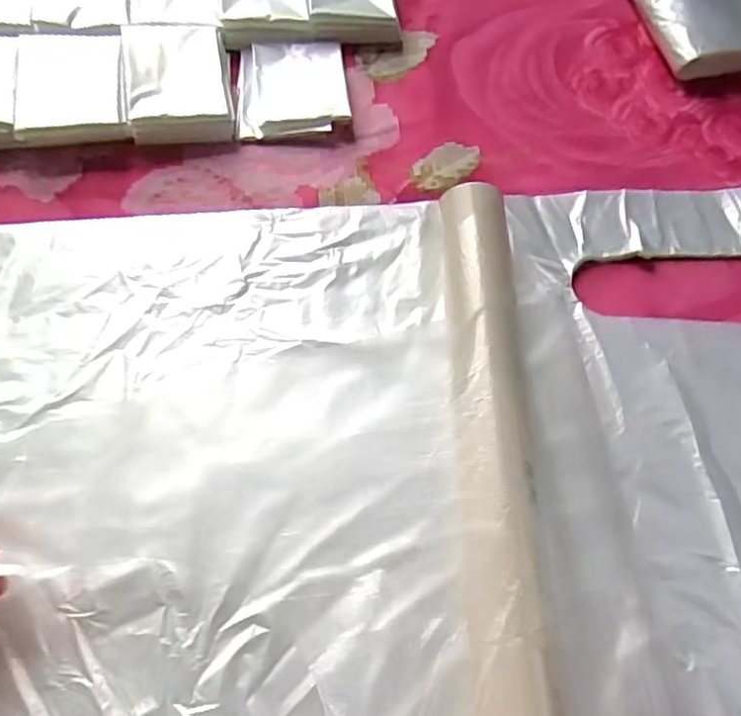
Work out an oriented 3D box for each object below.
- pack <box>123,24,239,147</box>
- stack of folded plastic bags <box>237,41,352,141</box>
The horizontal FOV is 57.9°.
[{"bbox_3d":[-0.128,-0.185,0.449,0.066,0.029,0.083,-8,65,-5],"label":"pack"},{"bbox_3d":[-0.054,-0.189,0.467,0.075,0.010,0.083,-5,65,-3],"label":"stack of folded plastic bags"}]

